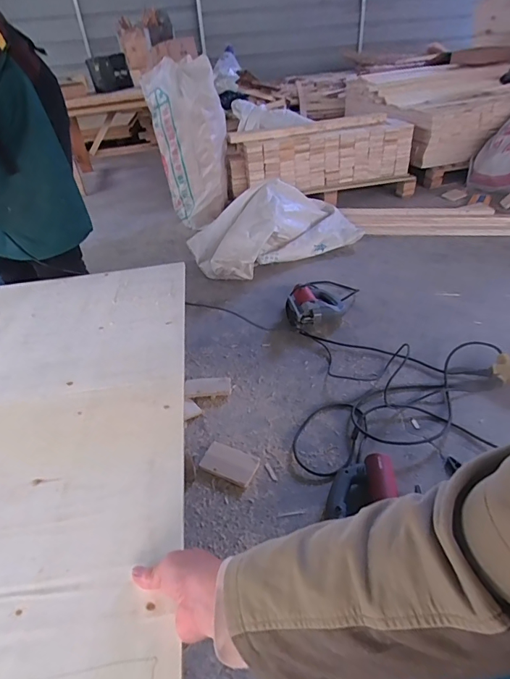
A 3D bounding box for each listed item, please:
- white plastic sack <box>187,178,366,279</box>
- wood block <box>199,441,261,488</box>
[{"bbox_3d":[0.100,-0.552,1.901,0.772,0.295,0.354,-20,39,-19],"label":"white plastic sack"},{"bbox_3d":[-0.065,0.322,1.058,0.145,0.012,0.090,14,41,23],"label":"wood block"}]

